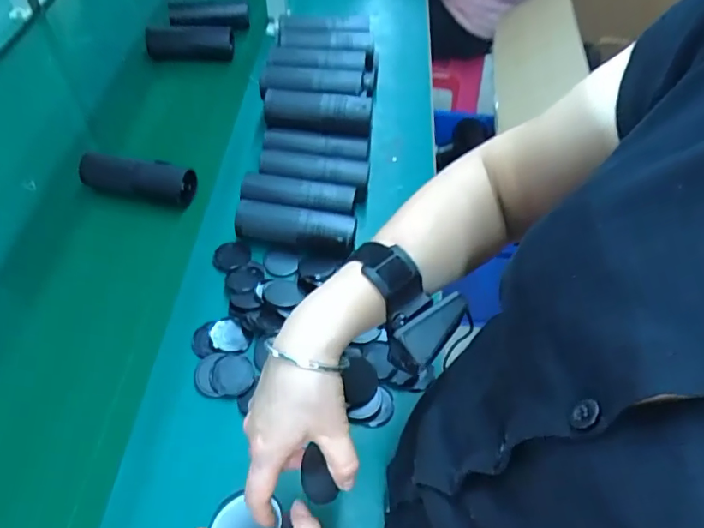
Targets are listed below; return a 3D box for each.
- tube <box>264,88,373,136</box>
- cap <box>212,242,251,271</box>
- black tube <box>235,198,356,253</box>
[{"bbox_3d":[-0.054,-0.237,0.778,0.167,0.043,0.054,10,53,4],"label":"tube"},{"bbox_3d":[-0.164,-0.011,0.690,0.050,0.010,0.048,1,53,-2],"label":"cap"},{"bbox_3d":[-0.078,-0.050,0.695,0.165,0.040,0.049,11,53,5],"label":"black tube"}]

